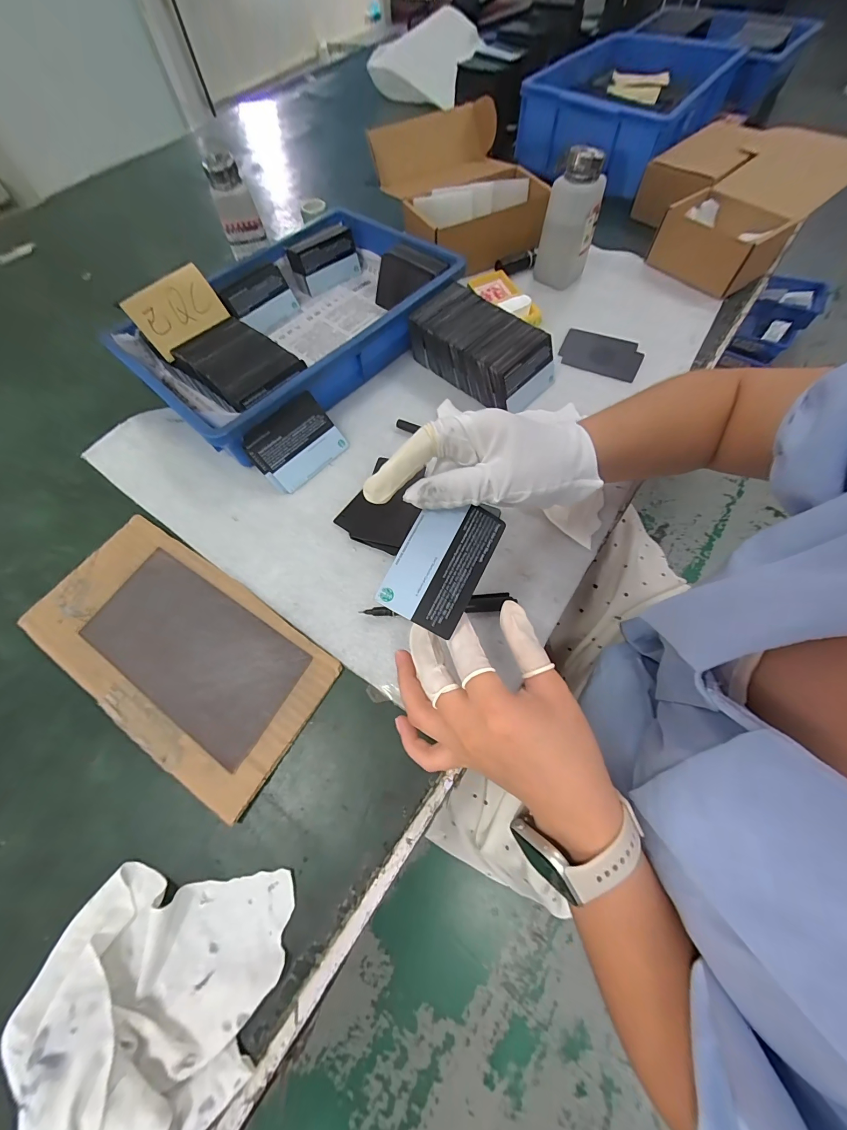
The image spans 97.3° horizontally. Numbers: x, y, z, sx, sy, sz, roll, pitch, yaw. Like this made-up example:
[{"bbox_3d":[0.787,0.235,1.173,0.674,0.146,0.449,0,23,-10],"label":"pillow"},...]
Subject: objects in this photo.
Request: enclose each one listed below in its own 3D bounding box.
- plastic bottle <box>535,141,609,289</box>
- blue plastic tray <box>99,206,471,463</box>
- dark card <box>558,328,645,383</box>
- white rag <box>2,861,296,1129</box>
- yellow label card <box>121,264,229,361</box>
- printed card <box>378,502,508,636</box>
[{"bbox_3d":[0.185,-0.429,0.471,0.064,0.137,0.054,15,65,9],"label":"plastic bottle"},{"bbox_3d":[-0.154,-0.295,0.459,0.243,0.072,0.359,38,71,18],"label":"blue plastic tray"},{"bbox_3d":[0.218,-0.260,0.459,0.094,0.006,0.071,21,71,12],"label":"dark card"},{"bbox_3d":[-0.161,0.277,0.201,0.135,0.035,0.171,3,64,3],"label":"white rag"},{"bbox_3d":[-0.274,-0.284,0.418,0.004,0.057,0.090,33,75,36],"label":"yellow label card"},{"bbox_3d":[0.013,-0.003,0.232,0.052,0.004,0.082,30,78,-10],"label":"printed card"}]

